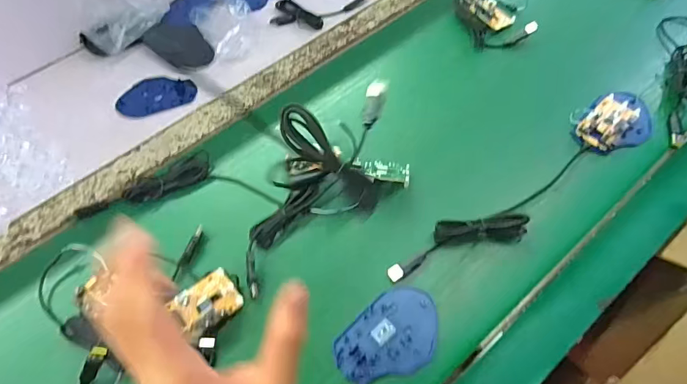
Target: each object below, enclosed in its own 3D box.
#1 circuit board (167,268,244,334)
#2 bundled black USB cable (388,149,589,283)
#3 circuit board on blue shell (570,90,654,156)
[{"bbox_3d":[-0.135,0.110,0.421,0.059,0.009,0.048,-35,75,-20],"label":"circuit board"},{"bbox_3d":[0.170,0.029,0.459,0.267,0.024,0.050,-25,61,-11],"label":"bundled black USB cable"},{"bbox_3d":[0.344,-0.087,0.530,0.070,0.016,0.113,38,69,23],"label":"circuit board on blue shell"}]

